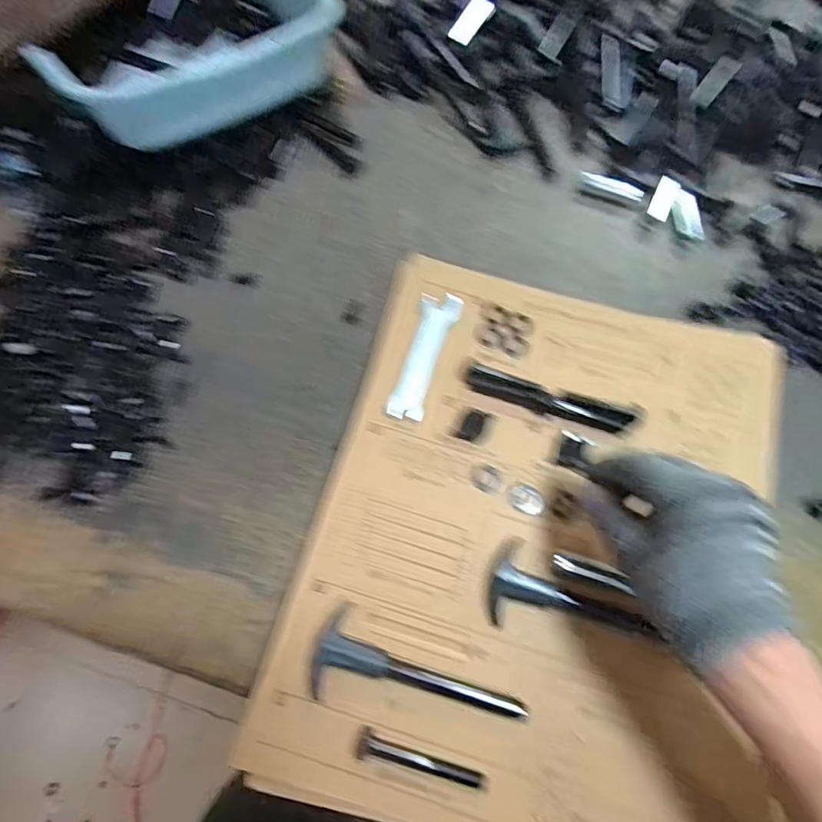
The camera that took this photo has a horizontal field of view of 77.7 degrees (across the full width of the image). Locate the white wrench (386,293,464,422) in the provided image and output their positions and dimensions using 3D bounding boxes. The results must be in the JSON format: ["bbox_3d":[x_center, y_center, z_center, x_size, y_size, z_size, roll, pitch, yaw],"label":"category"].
[{"bbox_3d":[0.012,-0.045,0.396,0.031,0.006,0.109,15,70,6],"label":"white wrench"}]

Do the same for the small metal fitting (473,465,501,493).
[{"bbox_3d":[0.055,0.048,0.368,0.020,0.004,0.019,0,69,1],"label":"small metal fitting"}]

